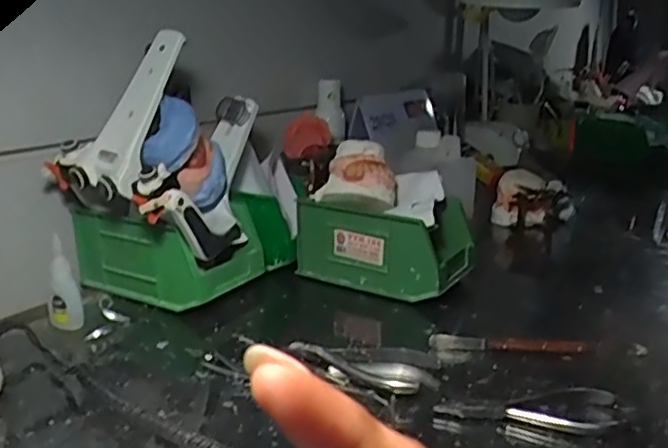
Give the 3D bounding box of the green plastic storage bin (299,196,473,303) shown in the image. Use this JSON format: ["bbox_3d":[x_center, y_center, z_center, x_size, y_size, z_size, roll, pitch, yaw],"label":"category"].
[{"bbox_3d":[0.058,0.020,0.676,0.168,0.084,0.100,11,19,32],"label":"green plastic storage bin"}]

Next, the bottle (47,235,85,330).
[{"bbox_3d":[-0.238,0.054,0.559,0.026,0.082,0.019,-8,18,-28],"label":"bottle"}]

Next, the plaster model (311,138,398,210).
[{"bbox_3d":[0.029,-0.050,0.656,0.079,0.061,0.066,10,19,29],"label":"plaster model"}]

